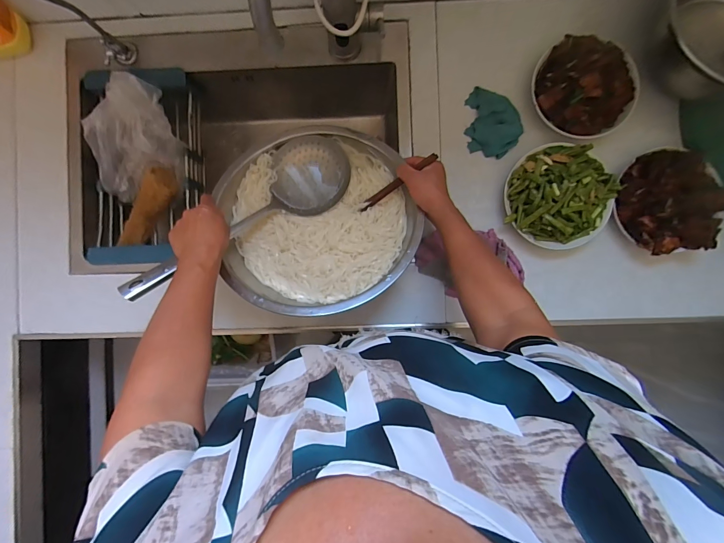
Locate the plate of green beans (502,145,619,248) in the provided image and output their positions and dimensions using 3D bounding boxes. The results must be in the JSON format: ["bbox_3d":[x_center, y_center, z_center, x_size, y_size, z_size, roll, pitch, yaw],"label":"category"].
[{"bbox_3d":[0.339,-0.131,0.588,0.172,0.085,0.172,0,89,1],"label":"plate of green beans"}]

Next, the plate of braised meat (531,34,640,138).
[{"bbox_3d":[0.384,-0.315,0.576,0.173,0.047,0.161,0,89,1],"label":"plate of braised meat"}]

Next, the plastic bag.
[{"bbox_3d":[-0.414,-0.237,0.644,0.138,0.118,0.205,19,89,1],"label":"plastic bag"}]

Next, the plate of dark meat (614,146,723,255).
[{"bbox_3d":[0.511,-0.119,0.564,0.157,0.075,0.177,5,89,1],"label":"plate of dark meat"}]

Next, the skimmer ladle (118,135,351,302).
[{"bbox_3d":[-0.184,-0.083,0.558,0.137,0.081,0.392,47,67,1],"label":"skimmer ladle"}]

